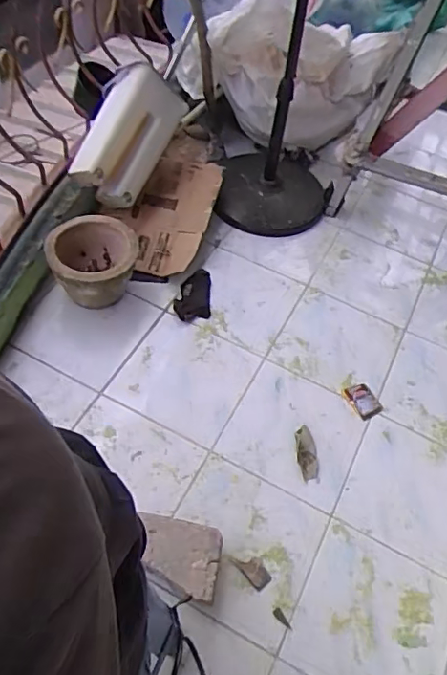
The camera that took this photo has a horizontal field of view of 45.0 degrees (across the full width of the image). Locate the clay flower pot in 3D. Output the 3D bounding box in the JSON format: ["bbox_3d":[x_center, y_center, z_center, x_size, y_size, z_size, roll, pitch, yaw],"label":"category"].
[{"bbox_3d":[-0.346,-0.192,1.456,0.224,0.155,0.245,5,54,-6],"label":"clay flower pot"}]

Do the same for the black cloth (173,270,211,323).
[{"bbox_3d":[-0.086,-0.118,1.508,0.099,0.017,0.169,1,54,-4],"label":"black cloth"}]

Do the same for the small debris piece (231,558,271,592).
[{"bbox_3d":[0.059,0.471,1.094,0.043,0.004,0.076,-36,64,-26],"label":"small debris piece"}]

